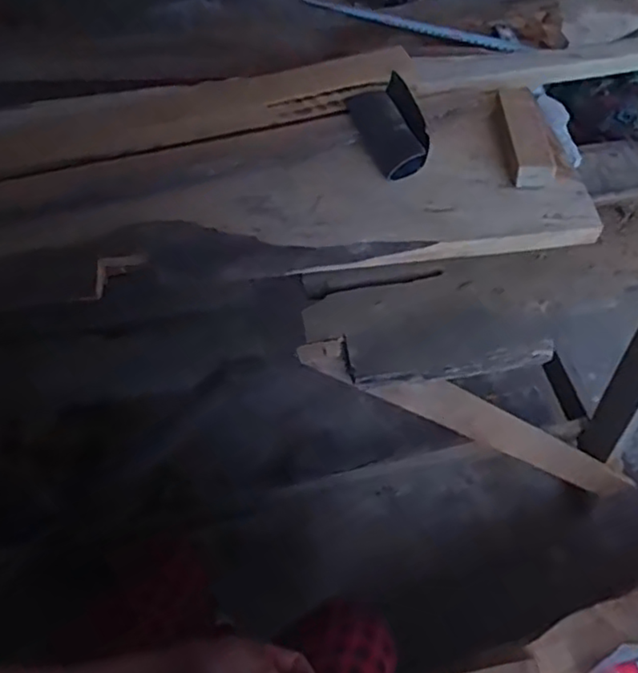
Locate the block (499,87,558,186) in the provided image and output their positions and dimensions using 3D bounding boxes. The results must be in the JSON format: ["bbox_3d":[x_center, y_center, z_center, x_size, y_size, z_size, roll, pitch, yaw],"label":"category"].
[{"bbox_3d":[0.195,-0.193,0.595,0.036,0.016,0.138,2,50,2],"label":"block"}]

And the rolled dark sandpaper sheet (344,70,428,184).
[{"bbox_3d":[0.071,-0.200,0.602,0.055,0.041,0.104,-15,51,-12],"label":"rolled dark sandpaper sheet"}]

